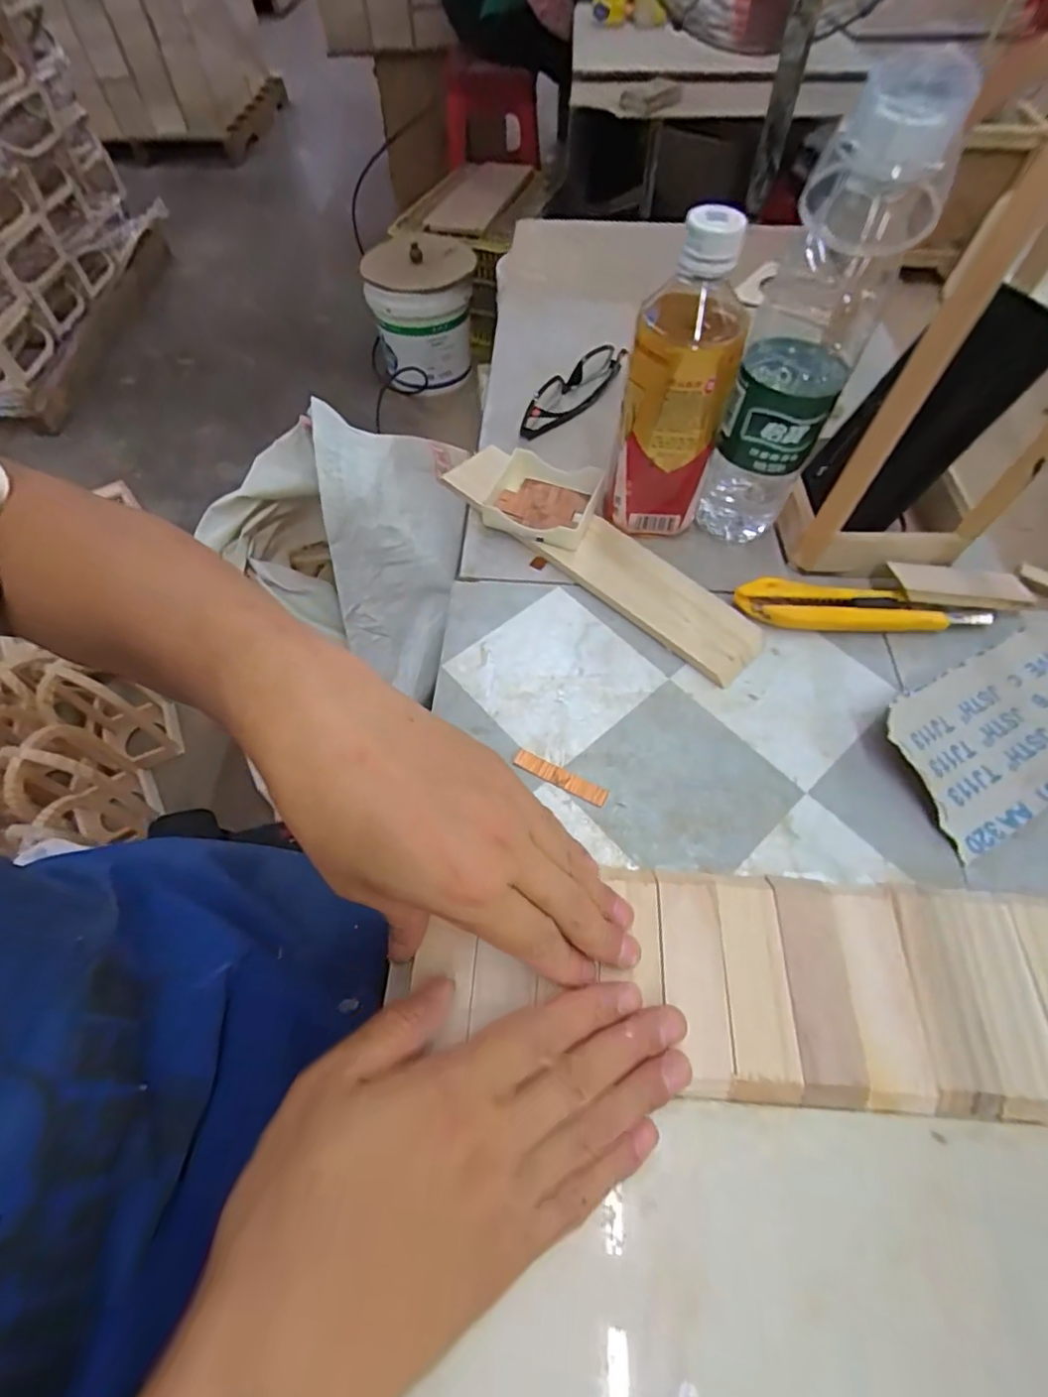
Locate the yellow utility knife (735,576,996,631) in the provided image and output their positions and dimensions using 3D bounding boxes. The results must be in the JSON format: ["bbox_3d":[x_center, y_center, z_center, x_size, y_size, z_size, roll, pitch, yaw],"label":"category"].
[{"bbox_3d":[0.231,-0.059,0.386,0.169,0.021,0.028,5,59,3],"label":"yellow utility knife"}]

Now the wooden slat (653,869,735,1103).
[{"bbox_3d":[0.083,0.133,0.274,0.030,0.009,0.097,0,59,0],"label":"wooden slat"}]

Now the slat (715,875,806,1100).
[{"bbox_3d":[0.111,0.135,0.273,0.031,0.007,0.096,4,59,3],"label":"slat"}]

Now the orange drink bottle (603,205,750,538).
[{"bbox_3d":[0.097,-0.191,0.367,0.066,0.188,0.058,18,60,11],"label":"orange drink bottle"}]

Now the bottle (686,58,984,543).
[{"bbox_3d":[0.167,-0.203,0.341,0.064,0.237,0.067,20,61,12],"label":"bottle"}]

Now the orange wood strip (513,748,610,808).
[{"bbox_3d":[0.021,0.046,0.332,0.058,0.004,0.012,24,62,14],"label":"orange wood strip"}]

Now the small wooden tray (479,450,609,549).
[{"bbox_3d":[0.013,-0.148,0.430,0.081,0.029,0.067,21,61,13],"label":"small wooden tray"}]

